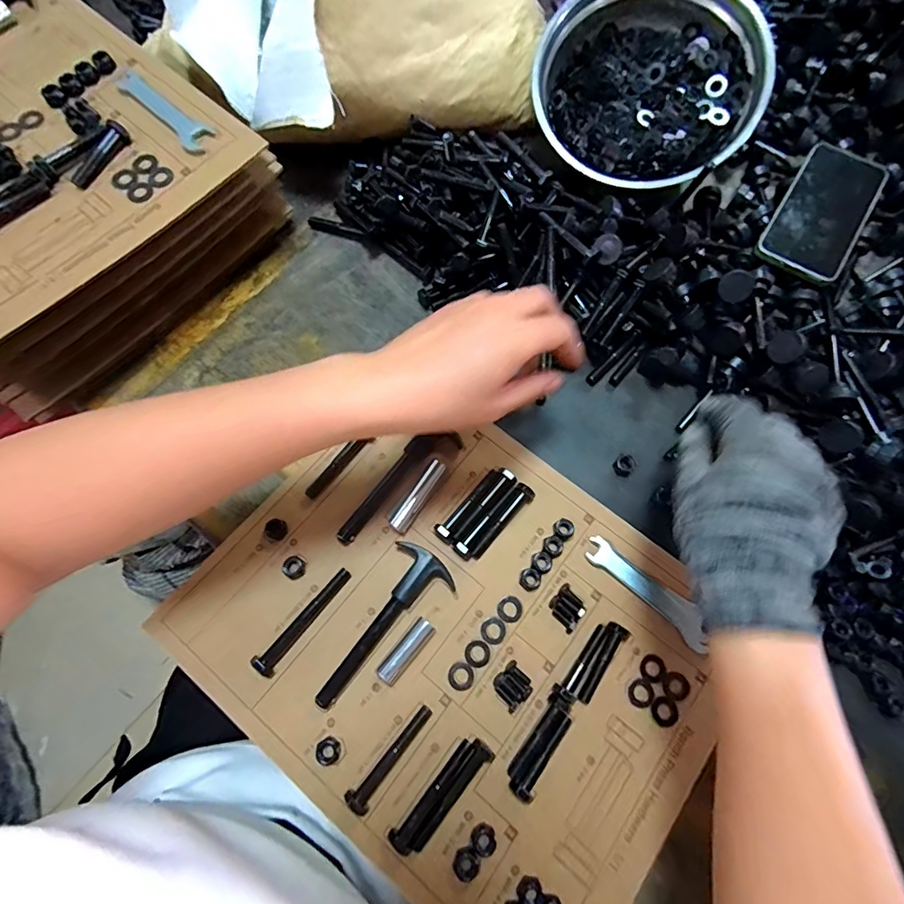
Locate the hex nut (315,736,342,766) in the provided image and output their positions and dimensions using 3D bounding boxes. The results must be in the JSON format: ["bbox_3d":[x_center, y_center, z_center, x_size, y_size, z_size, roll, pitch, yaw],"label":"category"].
[{"bbox_3d":[-0.086,0.209,0.321,0.017,0.007,0.016,42,75,12],"label":"hex nut"}]

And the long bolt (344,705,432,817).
[{"bbox_3d":[-0.043,0.211,0.319,0.016,0.018,0.075,37,74,11],"label":"long bolt"}]

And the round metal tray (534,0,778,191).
[{"bbox_3d":[0.196,-0.369,0.454,0.216,0.060,0.208,35,91,11],"label":"round metal tray"}]

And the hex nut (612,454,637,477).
[{"bbox_3d":[0.150,0.011,0.399,0.016,0.010,0.017,34,73,10],"label":"hex nut"}]

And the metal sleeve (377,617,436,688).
[{"bbox_3d":[-0.034,0.149,0.343,0.017,0.012,0.051,38,74,11],"label":"metal sleeve"}]

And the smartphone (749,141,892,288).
[{"bbox_3d":[0.368,-0.240,0.452,0.077,0.010,0.165,33,73,10],"label":"smartphone"}]

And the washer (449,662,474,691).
[{"bbox_3d":[0.007,0.167,0.343,0.020,0.004,0.019,42,75,12],"label":"washer"}]

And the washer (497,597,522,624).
[{"bbox_3d":[0.046,0.123,0.359,0.019,0.004,0.020,42,75,12],"label":"washer"}]

